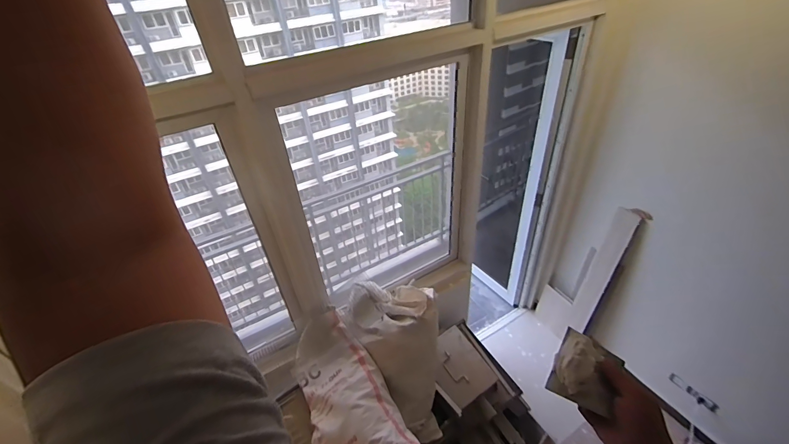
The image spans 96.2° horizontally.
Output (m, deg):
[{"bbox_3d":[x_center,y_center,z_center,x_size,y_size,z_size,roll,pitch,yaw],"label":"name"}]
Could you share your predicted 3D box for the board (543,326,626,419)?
[{"bbox_3d":[0.283,0.219,0.530,0.076,0.038,0.110,22,45,30],"label":"board"}]

